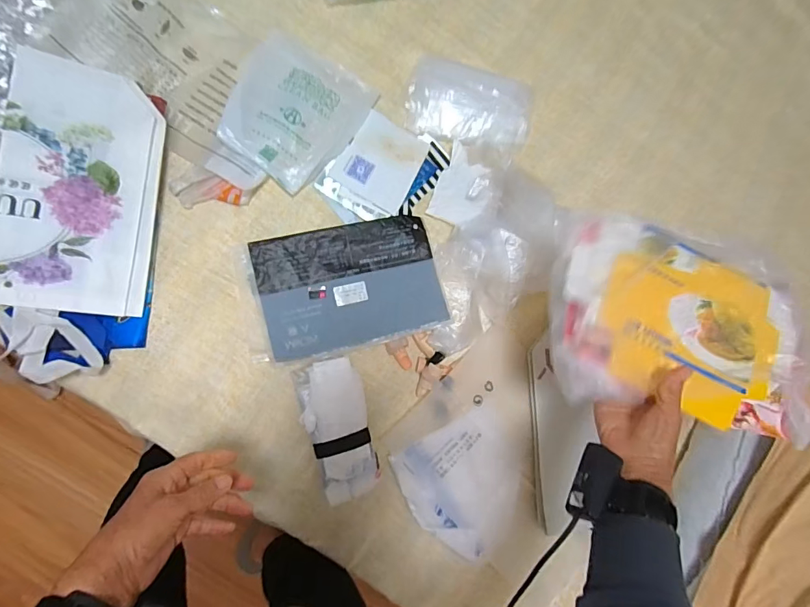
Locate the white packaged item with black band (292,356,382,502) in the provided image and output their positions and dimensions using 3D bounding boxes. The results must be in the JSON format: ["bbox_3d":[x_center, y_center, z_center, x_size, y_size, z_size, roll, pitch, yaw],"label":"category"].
[{"bbox_3d":[-0.096,0.183,0.645,0.090,0.029,0.194,-14,91,-12],"label":"white packaged item with black band"}]

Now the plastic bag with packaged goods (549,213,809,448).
[{"bbox_3d":[0.328,0.020,0.522,0.303,0.065,0.224,11,85,-8],"label":"plastic bag with packaged goods"}]

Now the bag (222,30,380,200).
[{"bbox_3d":[-0.169,-0.289,0.656,0.178,0.025,0.200,32,82,-9],"label":"bag"}]

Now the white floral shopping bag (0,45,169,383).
[{"bbox_3d":[-0.447,-0.110,0.590,0.203,0.067,0.410,6,87,-11],"label":"white floral shopping bag"}]

